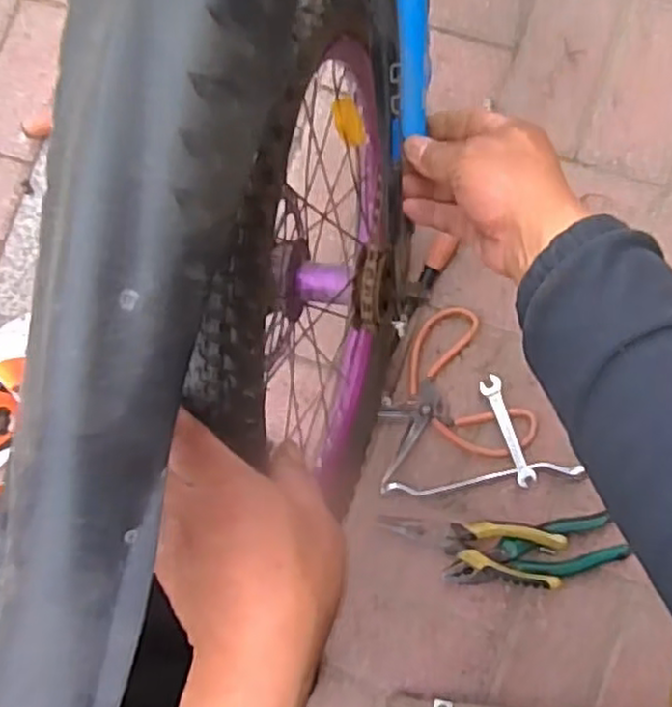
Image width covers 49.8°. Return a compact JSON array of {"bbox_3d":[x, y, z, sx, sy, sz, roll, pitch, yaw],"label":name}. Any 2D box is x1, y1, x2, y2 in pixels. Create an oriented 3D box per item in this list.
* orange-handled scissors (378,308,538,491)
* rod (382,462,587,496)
[{"bbox_3d":[0.115,0.041,0.784,0.167,0.016,0.166,-16,84,6],"label":"orange-handled scissors"},{"bbox_3d":[0.156,0.133,0.770,0.212,0.010,0.022,-8,85,6],"label":"rod"}]

